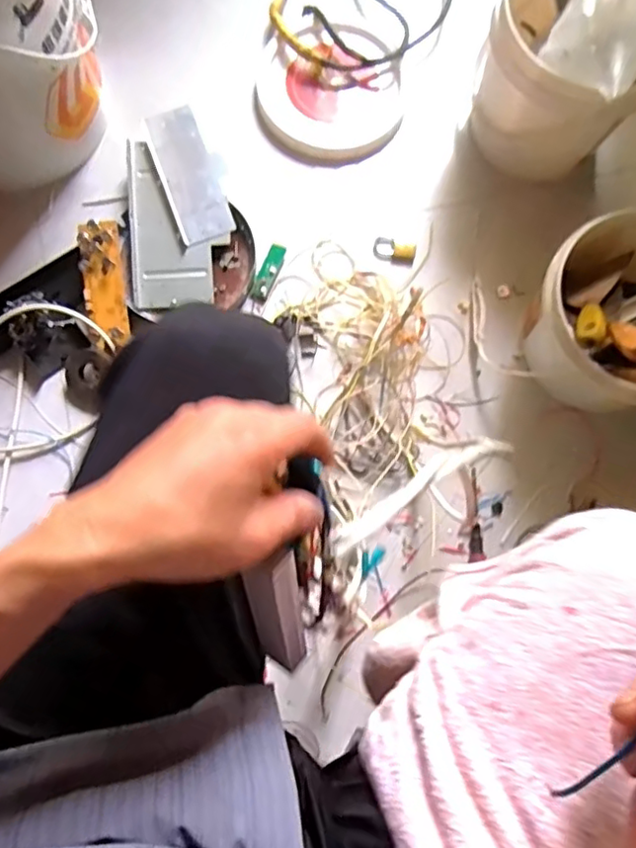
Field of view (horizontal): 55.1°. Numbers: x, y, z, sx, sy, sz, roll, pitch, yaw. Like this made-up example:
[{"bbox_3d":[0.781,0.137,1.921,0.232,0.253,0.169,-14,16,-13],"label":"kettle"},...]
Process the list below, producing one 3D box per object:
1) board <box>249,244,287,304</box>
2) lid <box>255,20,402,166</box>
[{"bbox_3d":[-0.068,-0.209,0.846,0.025,0.005,0.085,23,79,3],"label":"board"},{"bbox_3d":[0.018,-0.492,0.906,0.209,0.034,0.203,0,79,-1],"label":"lid"}]

